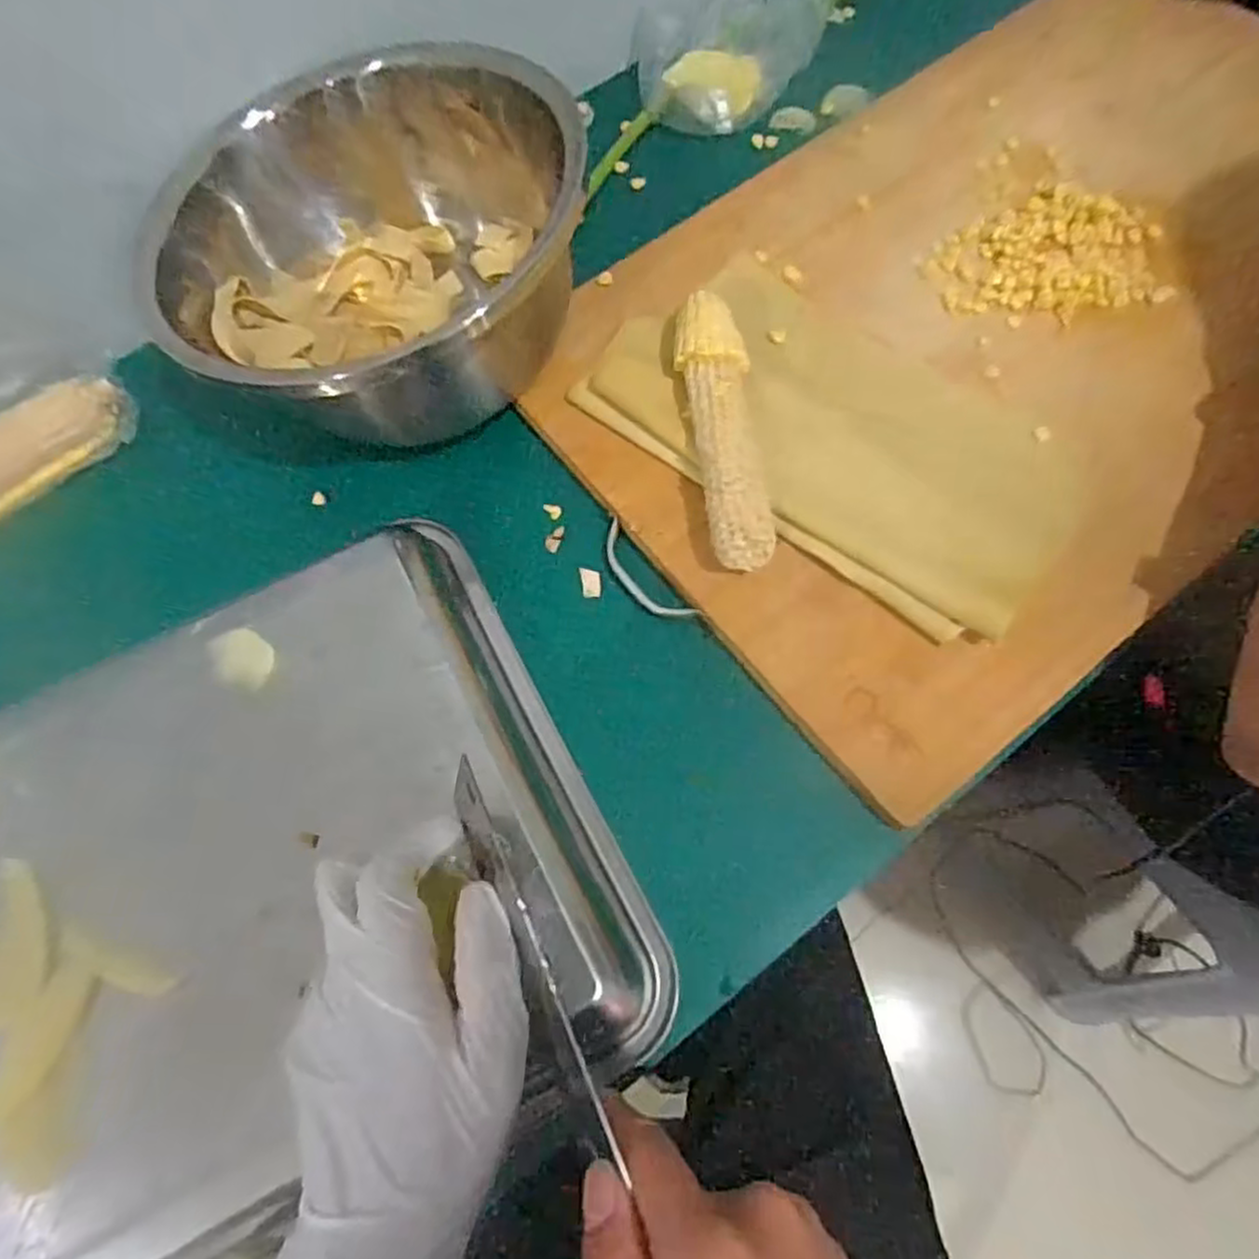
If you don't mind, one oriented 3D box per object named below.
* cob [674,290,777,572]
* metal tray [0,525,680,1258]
[{"bbox_3d":[0.056,-0.120,0.450,0.040,0.046,0.175,-6,66,0],"label":"cob"},{"bbox_3d":[-0.246,0.162,0.373,0.474,0.055,0.304,-28,68,-9],"label":"metal tray"}]

